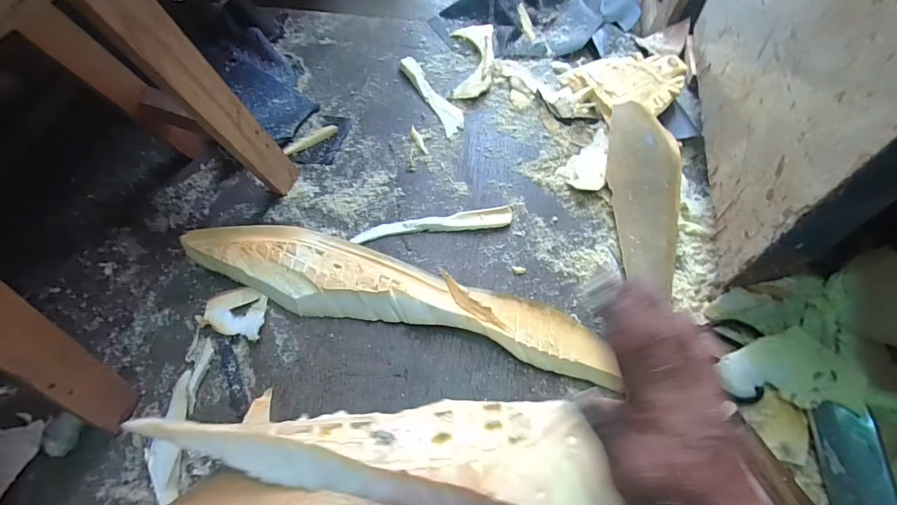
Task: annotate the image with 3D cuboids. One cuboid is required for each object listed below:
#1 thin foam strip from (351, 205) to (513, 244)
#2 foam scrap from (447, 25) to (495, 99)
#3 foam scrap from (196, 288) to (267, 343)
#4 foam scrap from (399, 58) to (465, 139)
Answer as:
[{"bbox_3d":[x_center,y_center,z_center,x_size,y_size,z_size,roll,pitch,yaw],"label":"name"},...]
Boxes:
[{"bbox_3d":[-0.025,-0.047,0.690,0.257,0.012,0.038,-6,62,-2],"label":"thin foam strip"},{"bbox_3d":[0.050,-0.402,0.869,0.084,0.028,0.212,3,62,3],"label":"foam scrap"},{"bbox_3d":[-0.311,0.086,0.616,0.099,0.021,0.071,13,63,8],"label":"foam scrap"},{"bbox_3d":[-0.031,-0.320,0.836,0.049,0.019,0.215,-26,64,-12],"label":"foam scrap"}]

